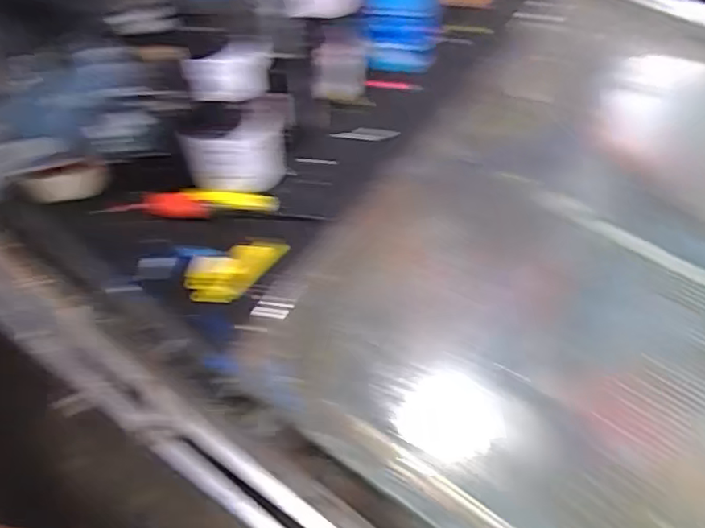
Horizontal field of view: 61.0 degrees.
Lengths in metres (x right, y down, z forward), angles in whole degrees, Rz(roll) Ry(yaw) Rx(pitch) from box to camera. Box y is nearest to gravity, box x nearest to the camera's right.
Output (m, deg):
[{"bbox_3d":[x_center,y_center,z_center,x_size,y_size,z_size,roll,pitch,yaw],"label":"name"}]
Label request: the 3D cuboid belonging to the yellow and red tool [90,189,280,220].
[{"bbox_3d":[-0.252,-0.089,0.917,0.267,0.038,0.049,-7,55,-7],"label":"yellow and red tool"}]

